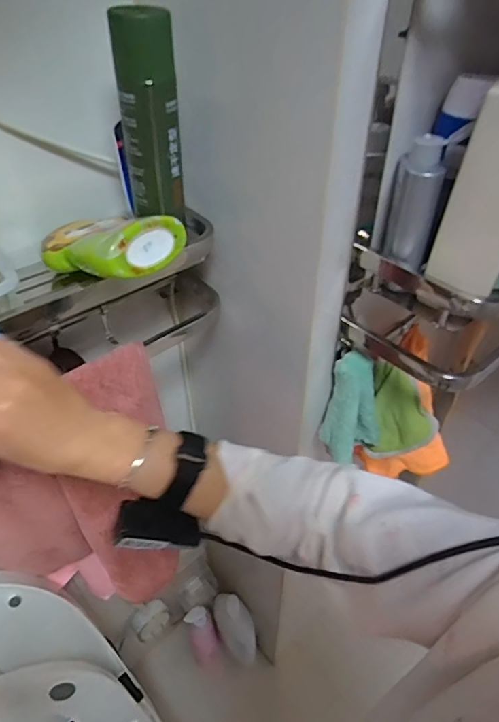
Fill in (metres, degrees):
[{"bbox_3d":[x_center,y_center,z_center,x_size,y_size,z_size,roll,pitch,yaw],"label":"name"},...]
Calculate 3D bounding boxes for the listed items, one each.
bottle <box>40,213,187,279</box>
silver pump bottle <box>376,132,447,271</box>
[{"bbox_3d":[-0.138,-0.111,0.434,0.138,0.044,0.083,12,42,34],"label":"bottle"},{"bbox_3d":[0.152,-0.148,0.429,0.034,0.110,0.042,0,42,0],"label":"silver pump bottle"}]

